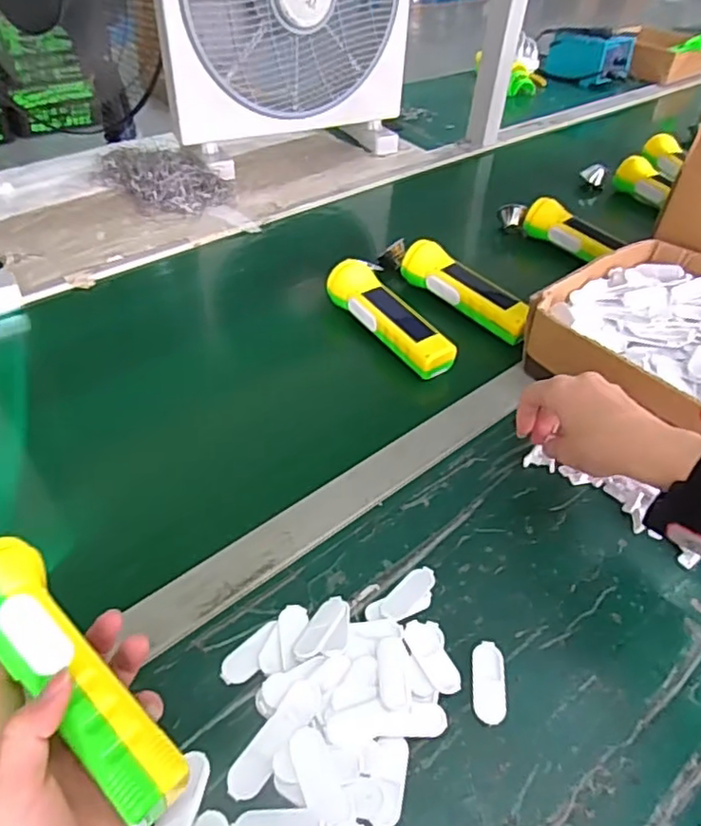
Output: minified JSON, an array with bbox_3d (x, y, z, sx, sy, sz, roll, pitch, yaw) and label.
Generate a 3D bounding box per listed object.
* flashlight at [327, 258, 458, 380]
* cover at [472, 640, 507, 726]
[{"bbox_3d":[0.035,-0.104,0.649,0.048,0.041,0.181,-25,51,-28],"label":"flashlight"},{"bbox_3d":[0.089,0.172,0.396,0.021,0.004,0.050,7,43,2],"label":"cover"}]

